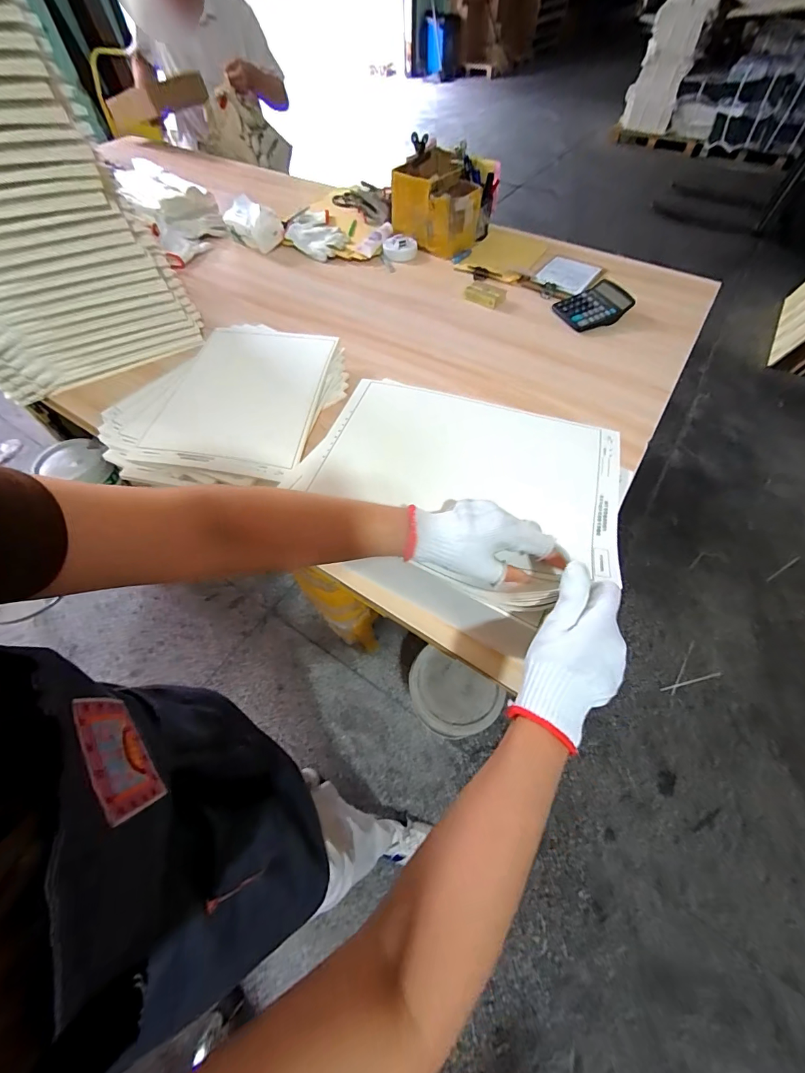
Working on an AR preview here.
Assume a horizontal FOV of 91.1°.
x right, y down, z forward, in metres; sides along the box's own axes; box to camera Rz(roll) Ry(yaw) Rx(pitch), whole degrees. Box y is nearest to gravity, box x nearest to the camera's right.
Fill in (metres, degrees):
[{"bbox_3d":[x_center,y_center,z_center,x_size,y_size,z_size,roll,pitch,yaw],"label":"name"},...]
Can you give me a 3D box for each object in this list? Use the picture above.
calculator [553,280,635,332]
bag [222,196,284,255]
[{"bbox_3d":[0.450,-0.545,0.931,0.153,0.036,0.127,-15,59,-7],"label":"calculator"},{"bbox_3d":[-0.426,-0.891,1.135,0.117,0.094,0.144,-38,65,-19],"label":"bag"}]

